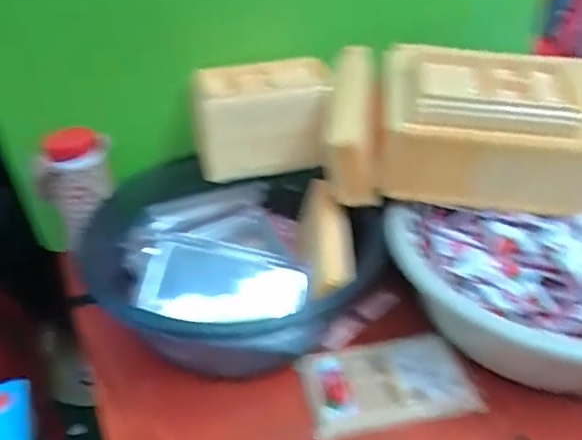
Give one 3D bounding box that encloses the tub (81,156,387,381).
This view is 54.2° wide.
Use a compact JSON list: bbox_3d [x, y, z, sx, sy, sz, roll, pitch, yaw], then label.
[{"bbox_3d":[-0.049,0.045,0.532,0.228,0.118,0.239,-1,36,1],"label":"tub"}]

